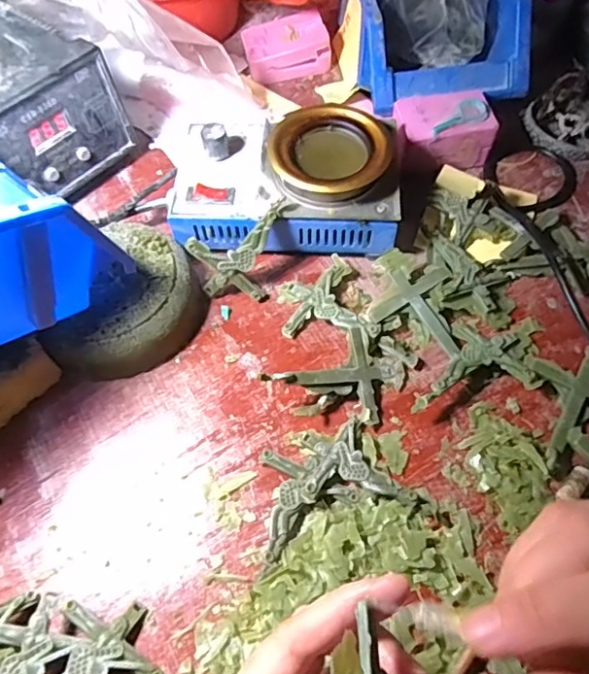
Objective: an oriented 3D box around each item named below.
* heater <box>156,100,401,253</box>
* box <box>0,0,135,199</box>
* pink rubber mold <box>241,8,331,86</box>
[{"bbox_3d":[-0.007,-0.108,0.380,0.153,0.062,0.094,2,61,2],"label":"heater"},{"bbox_3d":[-0.209,-0.173,0.399,0.137,0.078,0.110,38,68,20],"label":"box"},{"bbox_3d":[-0.008,-0.256,0.481,0.071,0.024,0.051,-12,61,-5],"label":"pink rubber mold"}]

